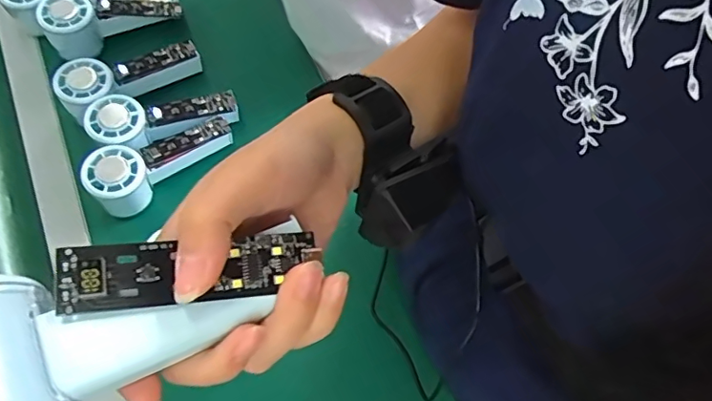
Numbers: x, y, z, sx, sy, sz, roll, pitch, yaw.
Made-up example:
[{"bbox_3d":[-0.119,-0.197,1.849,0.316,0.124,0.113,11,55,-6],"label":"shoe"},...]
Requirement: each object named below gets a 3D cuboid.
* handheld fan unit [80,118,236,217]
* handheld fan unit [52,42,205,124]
[{"bbox_3d":[-0.203,-0.045,0.564,0.151,0.064,0.057,-40,74,-17],"label":"handheld fan unit"},{"bbox_3d":[-0.243,-0.134,0.587,0.151,0.043,0.054,-24,69,-28],"label":"handheld fan unit"}]

